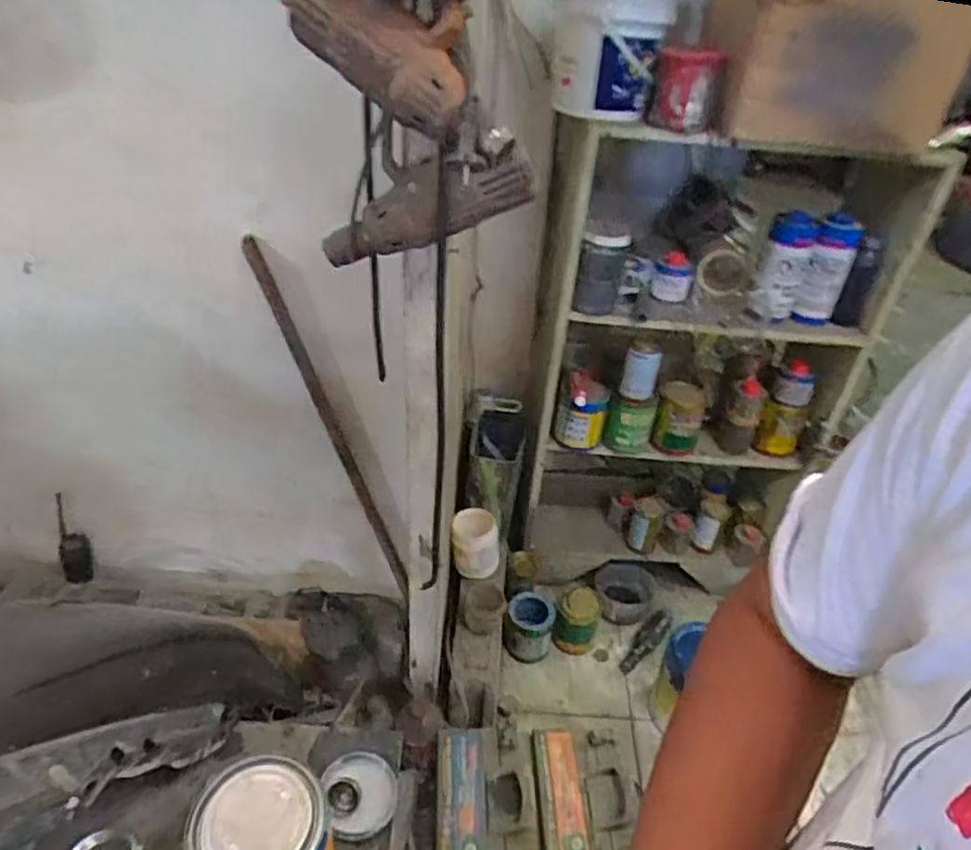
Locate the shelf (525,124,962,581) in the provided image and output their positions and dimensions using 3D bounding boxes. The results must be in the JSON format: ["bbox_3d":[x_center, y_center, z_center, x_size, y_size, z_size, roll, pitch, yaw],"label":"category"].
[{"bbox_3d":[0.469,-0.154,1.591,0.651,1.049,0.450,6,36,2],"label":"shelf"}]

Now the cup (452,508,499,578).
[{"bbox_3d":[-0.022,0.269,1.492,0.104,0.135,0.081,0,37,-6],"label":"cup"}]

